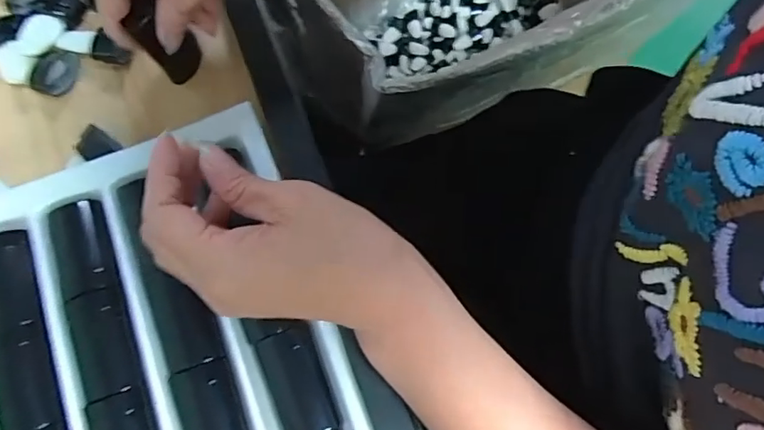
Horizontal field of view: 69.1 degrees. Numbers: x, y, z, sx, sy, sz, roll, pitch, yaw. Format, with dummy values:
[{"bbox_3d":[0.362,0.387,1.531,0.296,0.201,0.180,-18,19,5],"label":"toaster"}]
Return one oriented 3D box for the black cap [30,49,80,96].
[{"bbox_3d":[-0.214,-0.093,0.362,0.025,0.009,0.029,5,74,3],"label":"black cap"}]

